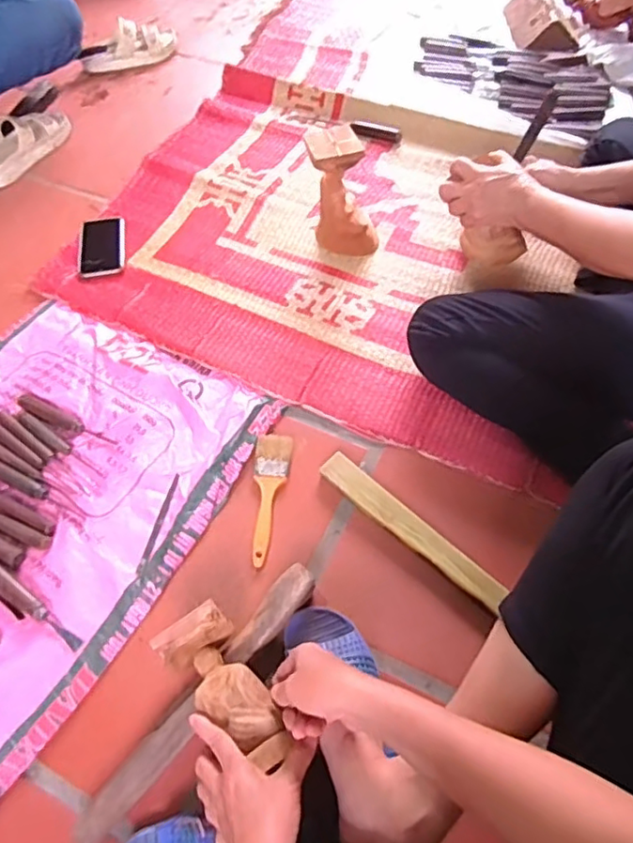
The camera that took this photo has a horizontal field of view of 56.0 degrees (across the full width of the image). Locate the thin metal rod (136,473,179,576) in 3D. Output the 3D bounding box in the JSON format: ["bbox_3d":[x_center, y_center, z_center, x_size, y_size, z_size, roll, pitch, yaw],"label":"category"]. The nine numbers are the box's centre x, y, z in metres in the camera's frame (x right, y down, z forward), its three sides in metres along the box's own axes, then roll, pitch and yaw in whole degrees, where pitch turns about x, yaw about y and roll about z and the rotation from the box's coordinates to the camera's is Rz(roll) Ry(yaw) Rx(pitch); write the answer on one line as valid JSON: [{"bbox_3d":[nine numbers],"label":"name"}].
[{"bbox_3d":[-0.203,0.129,0.766,0.011,0.004,0.138,6,58,12],"label":"thin metal rod"}]

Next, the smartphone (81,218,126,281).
[{"bbox_3d":[-0.377,-0.315,1.048,0.076,0.013,0.152,-12,58,-4],"label":"smartphone"}]

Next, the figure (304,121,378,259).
[{"bbox_3d":[0.045,-0.366,0.966,0.104,0.174,0.095,-10,58,-2],"label":"figure"}]

